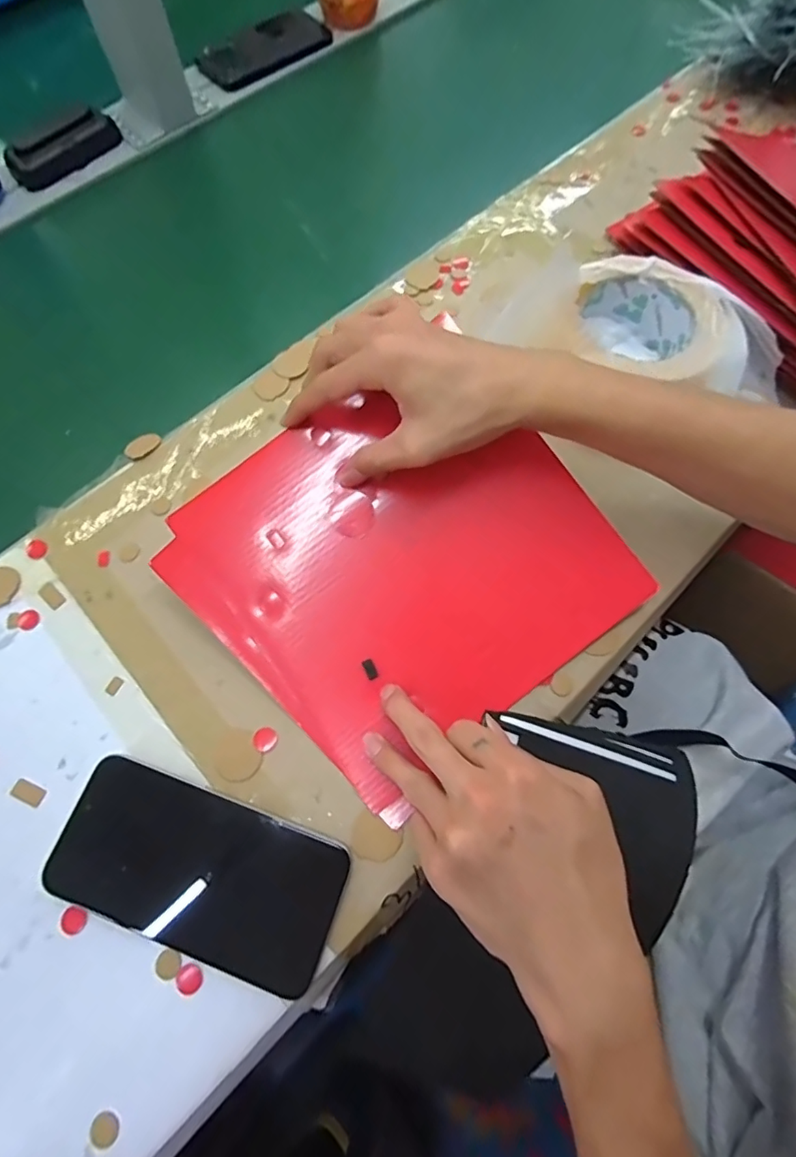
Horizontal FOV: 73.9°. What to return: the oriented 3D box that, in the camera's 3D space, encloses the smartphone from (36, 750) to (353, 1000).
[{"bbox_3d":[-0.110,0.159,0.291,0.155,0.014,0.075,19,71,7],"label":"smartphone"}]

